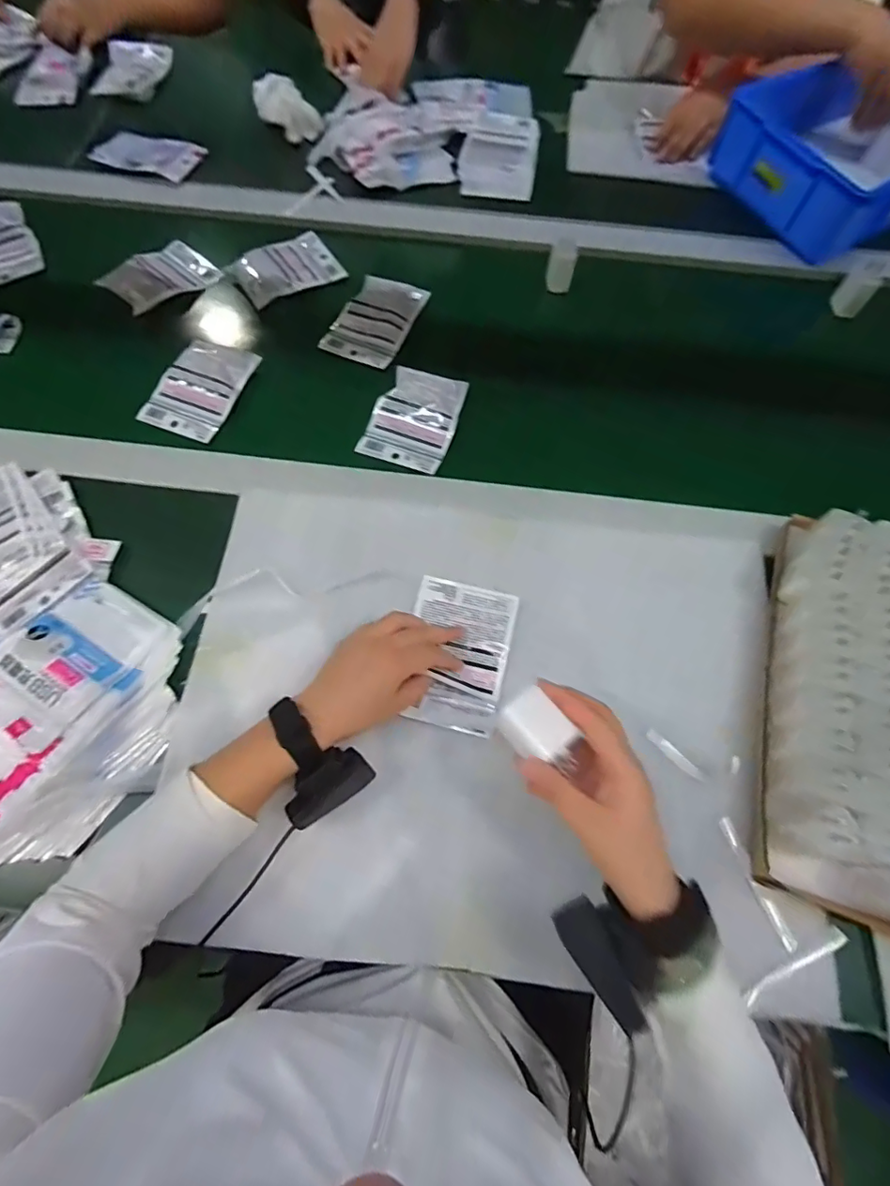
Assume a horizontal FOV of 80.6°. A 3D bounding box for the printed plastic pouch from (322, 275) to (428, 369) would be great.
[{"bbox_3d":[-0.087,-0.351,0.668,0.093,0.022,0.135,23,68,9],"label":"printed plastic pouch"}]

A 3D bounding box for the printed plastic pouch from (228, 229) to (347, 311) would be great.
[{"bbox_3d":[-0.211,-0.437,0.700,0.131,0.028,0.092,-31,71,-14],"label":"printed plastic pouch"}]

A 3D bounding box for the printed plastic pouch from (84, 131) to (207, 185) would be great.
[{"bbox_3d":[-0.431,-0.639,0.772,0.132,0.036,0.087,10,67,3],"label":"printed plastic pouch"}]

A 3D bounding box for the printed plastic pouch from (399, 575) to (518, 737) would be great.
[{"bbox_3d":[0.010,0.055,0.494,0.095,0.012,0.139,13,68,4],"label":"printed plastic pouch"}]

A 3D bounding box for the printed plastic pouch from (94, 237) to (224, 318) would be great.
[{"bbox_3d":[-0.374,-0.420,0.690,0.094,0.036,0.135,38,71,14],"label":"printed plastic pouch"}]

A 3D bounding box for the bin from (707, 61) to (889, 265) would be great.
[{"bbox_3d":[0.600,-0.641,0.757,0.382,0.114,0.251,-28,70,-13],"label":"bin"}]

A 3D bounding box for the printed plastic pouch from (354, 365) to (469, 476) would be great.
[{"bbox_3d":[-0.035,-0.204,0.608,0.097,0.019,0.120,20,85,3],"label":"printed plastic pouch"}]

